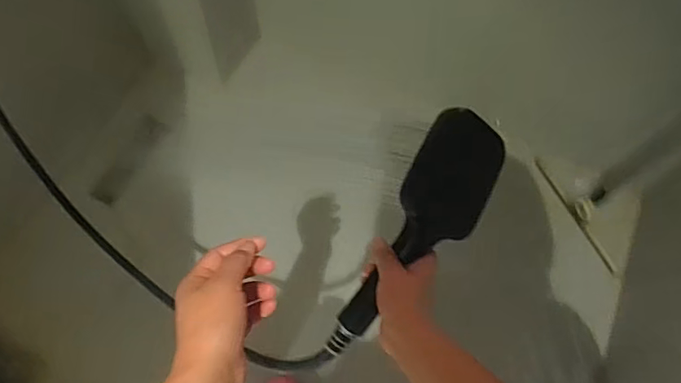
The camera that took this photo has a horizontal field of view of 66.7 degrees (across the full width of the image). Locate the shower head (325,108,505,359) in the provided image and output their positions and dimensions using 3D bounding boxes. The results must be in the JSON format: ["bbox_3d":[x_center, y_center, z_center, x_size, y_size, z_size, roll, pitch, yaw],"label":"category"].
[{"bbox_3d":[0.085,0.054,0.554,0.100,0.045,0.287,23,91,-21],"label":"shower head"}]

